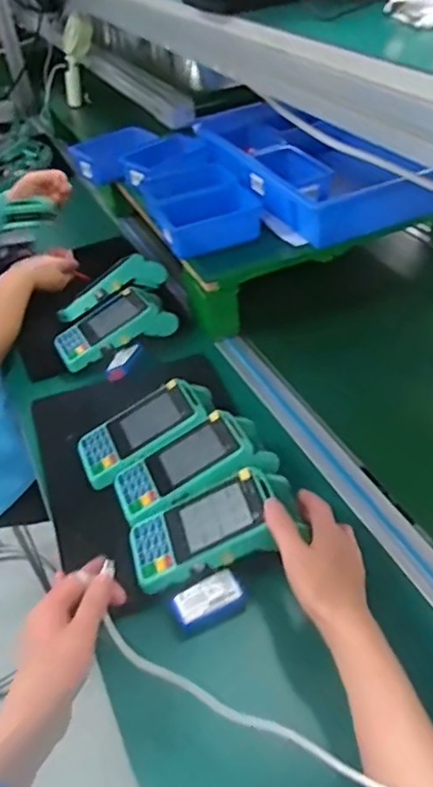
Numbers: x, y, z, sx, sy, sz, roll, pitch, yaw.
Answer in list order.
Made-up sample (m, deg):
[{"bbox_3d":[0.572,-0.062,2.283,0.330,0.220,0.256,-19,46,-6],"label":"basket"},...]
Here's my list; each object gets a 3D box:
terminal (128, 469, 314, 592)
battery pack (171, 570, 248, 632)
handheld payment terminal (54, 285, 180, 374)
[{"bbox_3d":[-0.006,0.130,0.594,0.162,0.050,0.078,-14,43,-10],"label":"terminal"},{"bbox_3d":[-0.007,0.197,0.571,0.067,0.017,0.034,-20,44,-15],"label":"battery pack"},{"bbox_3d":[-0.155,-0.100,0.899,0.174,0.054,0.087,-28,52,-6],"label":"handheld payment terminal"}]

